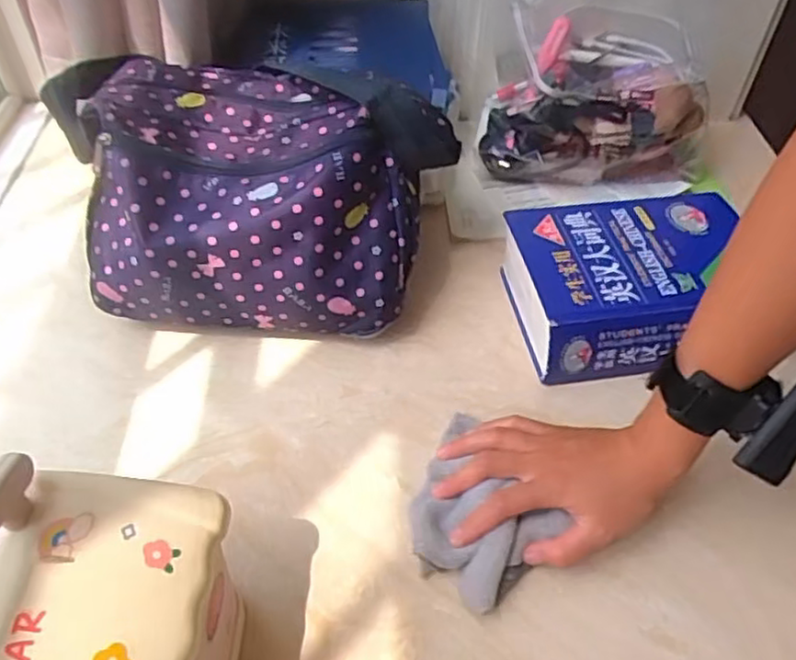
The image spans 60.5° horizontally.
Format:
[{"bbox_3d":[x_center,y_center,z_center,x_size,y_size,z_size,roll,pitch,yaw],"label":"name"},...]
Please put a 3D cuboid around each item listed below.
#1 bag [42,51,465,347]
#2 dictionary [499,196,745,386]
[{"bbox_3d":[-0.122,-0.108,0.583,0.322,0.165,0.186,5,48,4],"label":"bag"},{"bbox_3d":[0.206,-0.042,0.594,0.208,0.068,0.158,-7,48,-7],"label":"dictionary"}]

